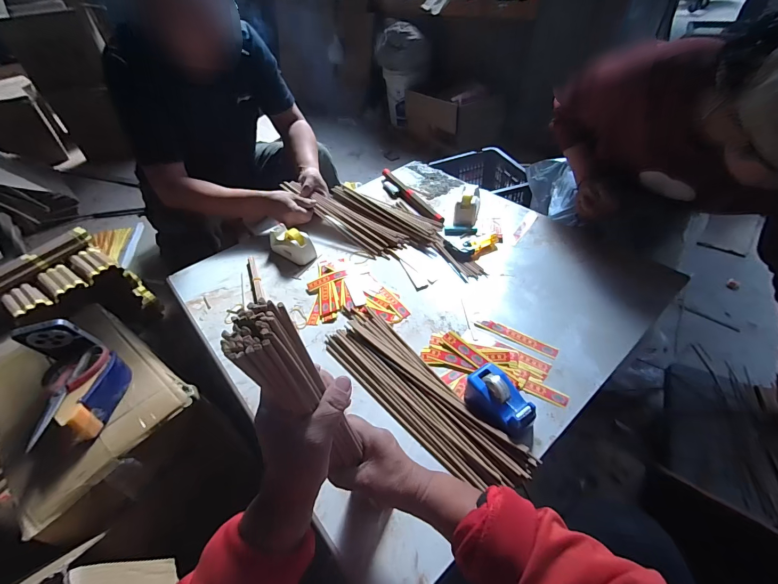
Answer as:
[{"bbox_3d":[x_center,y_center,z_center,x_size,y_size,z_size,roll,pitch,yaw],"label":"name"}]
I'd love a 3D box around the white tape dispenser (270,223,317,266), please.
[{"bbox_3d":[-0.230,-0.115,0.845,0.118,0.059,0.058,26,54,28],"label":"white tape dispenser"}]

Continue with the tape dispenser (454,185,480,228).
[{"bbox_3d":[0.198,-0.218,0.911,0.059,0.071,0.122,7,47,13],"label":"tape dispenser"}]

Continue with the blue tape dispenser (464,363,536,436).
[{"bbox_3d":[0.159,0.162,0.532,0.066,0.056,0.102,-31,50,-22],"label":"blue tape dispenser"}]

